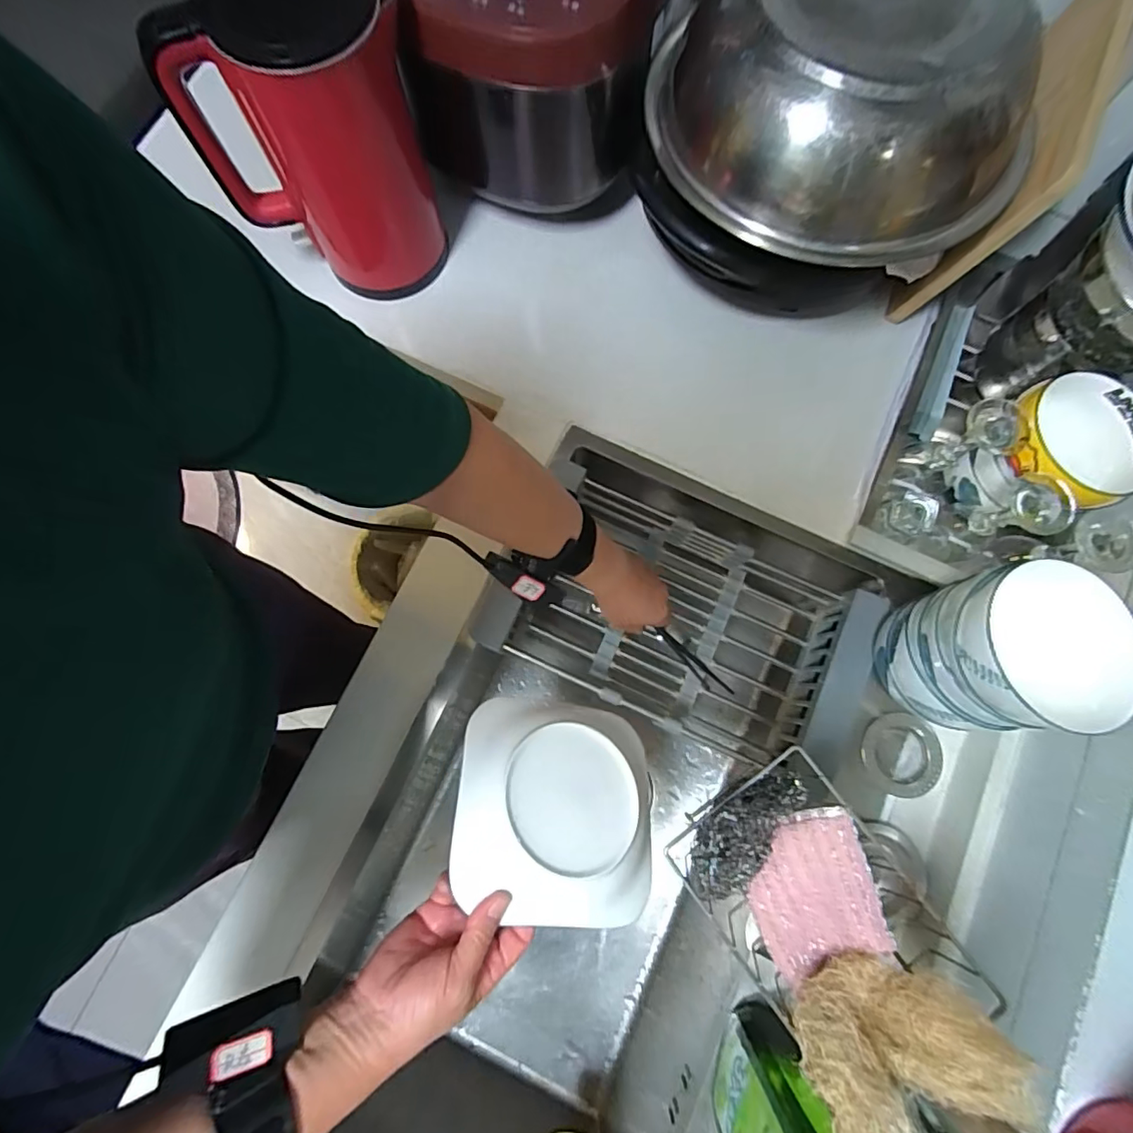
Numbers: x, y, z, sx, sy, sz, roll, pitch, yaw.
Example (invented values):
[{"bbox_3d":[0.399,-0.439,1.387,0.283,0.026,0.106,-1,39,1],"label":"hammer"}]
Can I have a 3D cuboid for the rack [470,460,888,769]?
[{"bbox_3d":[0.116,0.051,0.585,0.372,0.091,0.229,24,80,4],"label":"rack"}]

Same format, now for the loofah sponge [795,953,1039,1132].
[{"bbox_3d":[0.167,0.259,0.275,0.105,0.066,0.067,-28,80,-5],"label":"loofah sponge"}]

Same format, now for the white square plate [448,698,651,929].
[{"bbox_3d":[-0.005,0.196,0.434,0.165,0.028,0.162,13,60,-14],"label":"white square plate"}]

